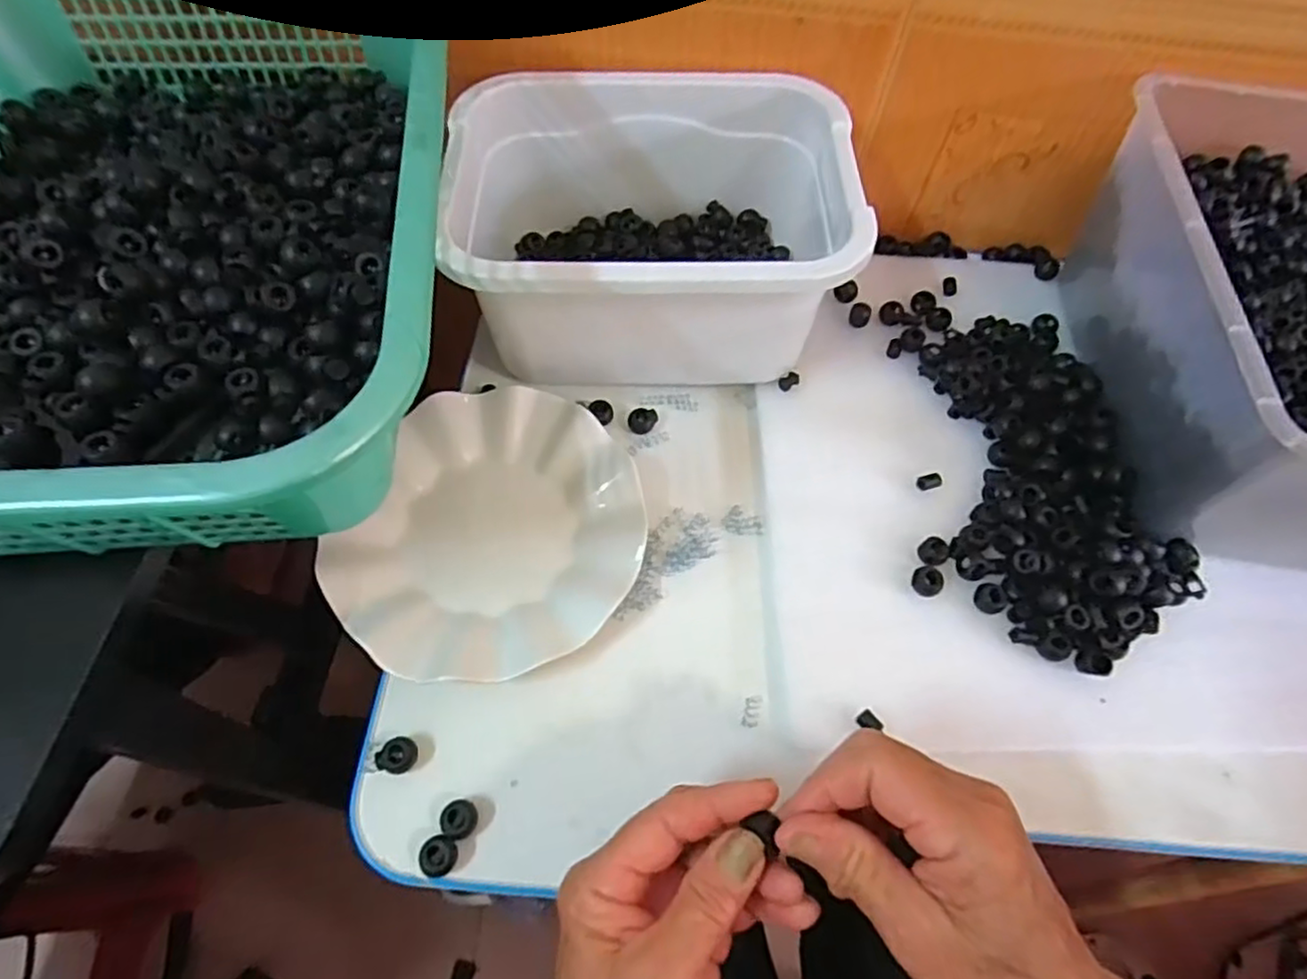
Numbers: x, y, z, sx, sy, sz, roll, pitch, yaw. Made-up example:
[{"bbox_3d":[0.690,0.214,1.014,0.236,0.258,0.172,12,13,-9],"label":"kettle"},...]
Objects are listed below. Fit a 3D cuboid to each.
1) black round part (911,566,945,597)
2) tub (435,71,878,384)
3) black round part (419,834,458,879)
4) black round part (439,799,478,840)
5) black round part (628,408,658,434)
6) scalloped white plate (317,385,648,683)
[{"bbox_3d":[0.161,0.054,0.401,0.017,0.009,0.018,2,60,-3],"label":"black round part"},{"bbox_3d":[-0.003,-0.165,0.453,0.240,0.126,0.181,-3,61,-6],"label":"tub"},{"bbox_3d":[-0.103,0.175,0.326,0.018,0.010,0.017,2,60,-3],"label":"black round part"},{"bbox_3d":[-0.095,0.162,0.335,0.018,0.012,0.017,2,60,-3],"label":"black round part"},{"bbox_3d":[-0.008,-0.046,0.461,0.019,0.011,0.017,11,60,2],"label":"black round part"},{"bbox_3d":[-0.090,0.025,0.402,0.161,0.022,0.180,20,61,7],"label":"scalloped white plate"}]

